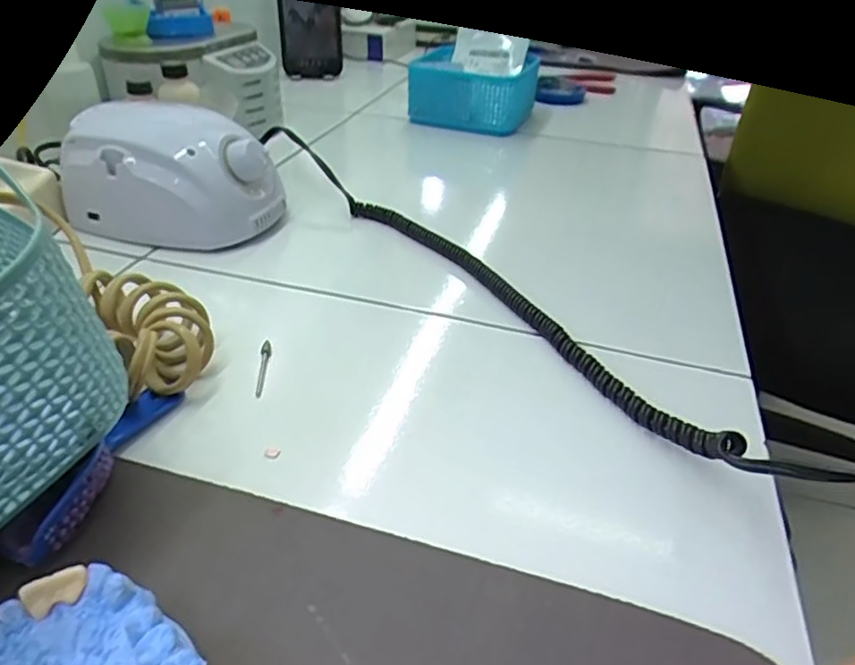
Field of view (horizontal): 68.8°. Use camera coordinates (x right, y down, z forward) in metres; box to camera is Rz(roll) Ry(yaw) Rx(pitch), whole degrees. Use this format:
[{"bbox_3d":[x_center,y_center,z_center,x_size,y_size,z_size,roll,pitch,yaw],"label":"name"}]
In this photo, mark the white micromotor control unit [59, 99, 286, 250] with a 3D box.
[{"bbox_3d":[-0.185,-0.116,0.456,0.136,0.075,0.091,15,36,16],"label":"white micromotor control unit"}]

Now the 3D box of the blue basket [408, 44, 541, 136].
[{"bbox_3d":[0.056,-0.285,0.729,0.130,0.072,0.129,15,36,16],"label":"blue basket"}]

